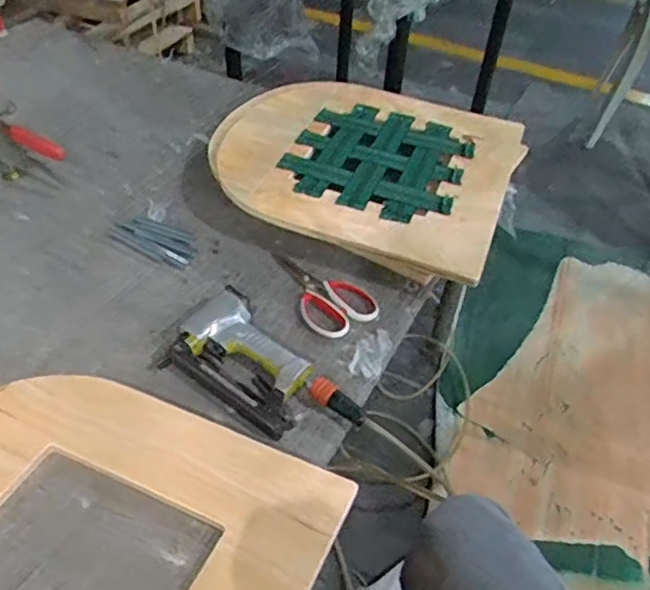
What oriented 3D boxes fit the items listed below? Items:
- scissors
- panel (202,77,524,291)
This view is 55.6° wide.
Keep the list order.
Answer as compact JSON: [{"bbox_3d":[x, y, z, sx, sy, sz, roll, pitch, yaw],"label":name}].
[{"bbox_3d":[-0.014,-0.019,0.877,0.094,0.010,0.194,-26,52,-27],"label":"scissors"},{"bbox_3d":[0.060,-0.232,1.028,0.484,0.041,0.432,18,46,13],"label":"panel"}]

